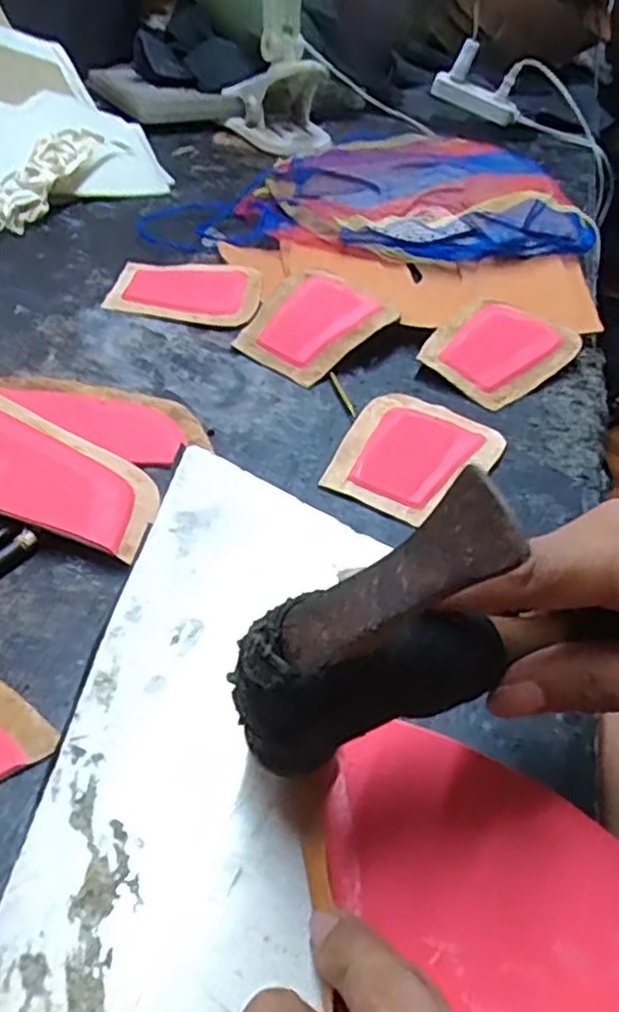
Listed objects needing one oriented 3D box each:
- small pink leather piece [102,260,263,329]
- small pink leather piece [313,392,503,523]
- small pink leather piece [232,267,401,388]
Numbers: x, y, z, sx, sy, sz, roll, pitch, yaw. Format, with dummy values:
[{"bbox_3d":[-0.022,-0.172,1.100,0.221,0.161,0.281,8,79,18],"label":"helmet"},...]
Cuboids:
[{"bbox_3d":[-0.086,-0.156,0.507,0.103,0.006,0.080,10,44,4],"label":"small pink leather piece"},{"bbox_3d":[0.058,-0.031,0.393,0.078,0.009,0.099,26,47,19],"label":"small pink leather piece"},{"bbox_3d":[0.003,-0.123,0.473,0.087,0.023,0.094,30,49,23],"label":"small pink leather piece"}]

